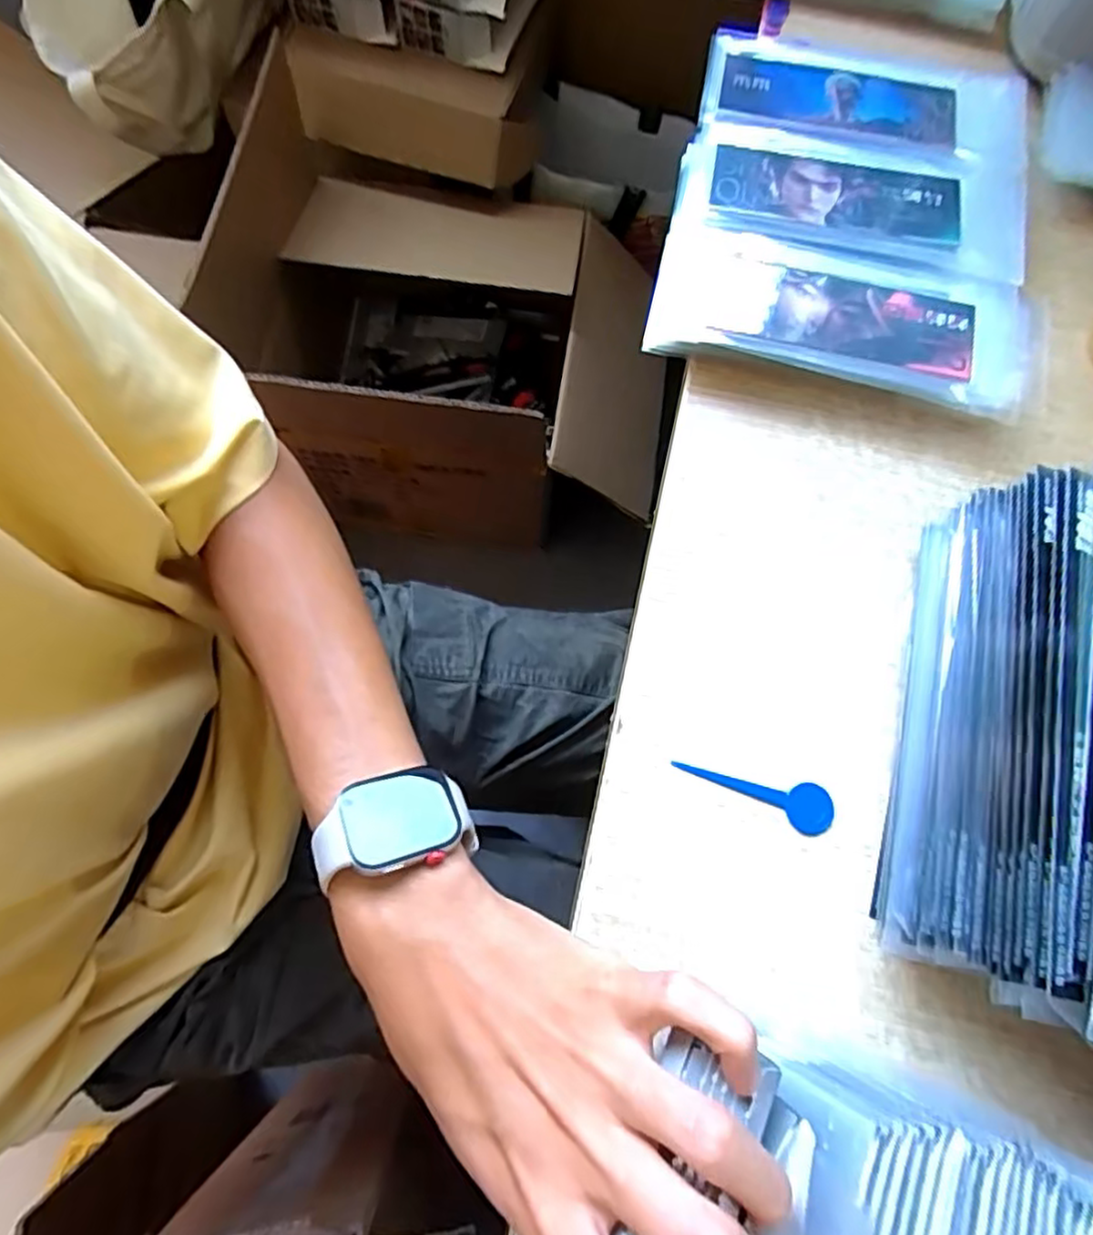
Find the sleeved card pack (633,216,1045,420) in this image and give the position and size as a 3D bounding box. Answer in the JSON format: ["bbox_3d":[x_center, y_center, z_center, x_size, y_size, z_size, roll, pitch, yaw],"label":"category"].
[{"bbox_3d":[0.158,-0.158,0.369,0.203,0.033,0.087,14,73,2],"label":"sleeved card pack"}]

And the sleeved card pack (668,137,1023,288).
[{"bbox_3d":[0.165,-0.226,0.374,0.178,0.013,0.069,10,72,1],"label":"sleeved card pack"}]

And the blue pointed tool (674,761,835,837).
[{"bbox_3d":[0.095,0.077,0.314,0.072,0.004,0.021,21,73,5],"label":"blue pointed tool"}]

